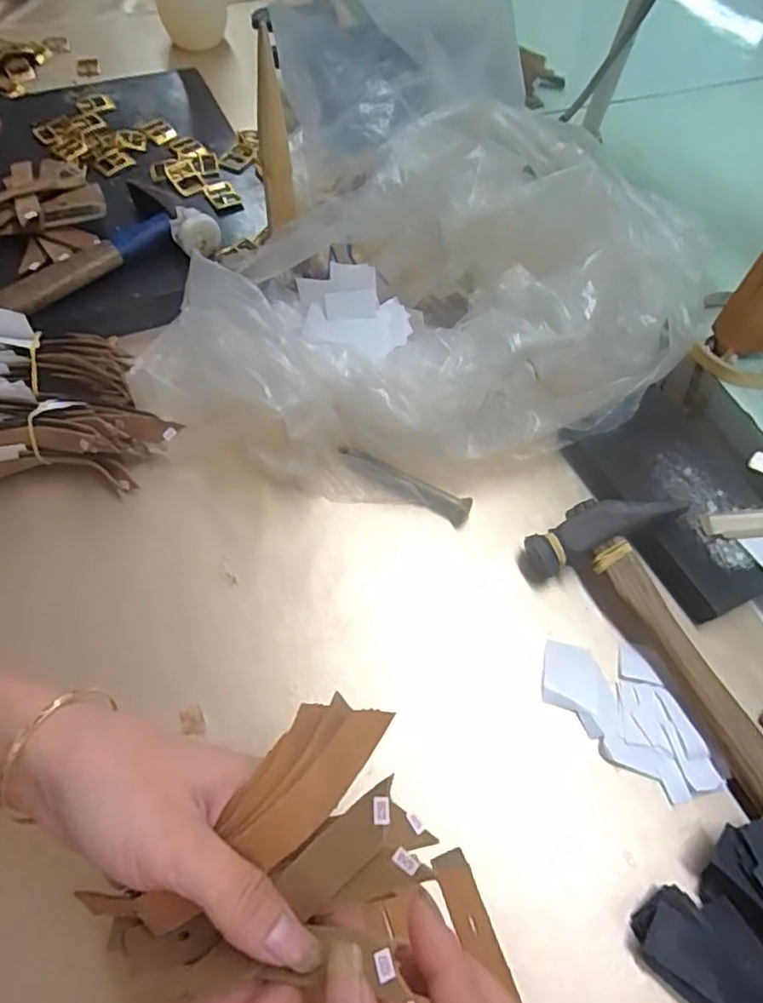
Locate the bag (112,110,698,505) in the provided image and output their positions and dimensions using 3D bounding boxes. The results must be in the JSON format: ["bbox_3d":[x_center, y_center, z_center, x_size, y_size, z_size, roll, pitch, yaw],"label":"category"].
[{"bbox_3d":[0.028,-0.125,0.408,0.359,0.125,0.200,-12,61,-9],"label":"bag"}]

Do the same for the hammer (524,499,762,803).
[{"bbox_3d":[0.182,0.083,0.340,0.081,0.039,0.216,-30,66,-18],"label":"hammer"}]

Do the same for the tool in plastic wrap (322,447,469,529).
[{"bbox_3d":[0.012,-0.007,0.399,0.092,0.015,0.030,16,60,7],"label":"tool in plastic wrap"}]

